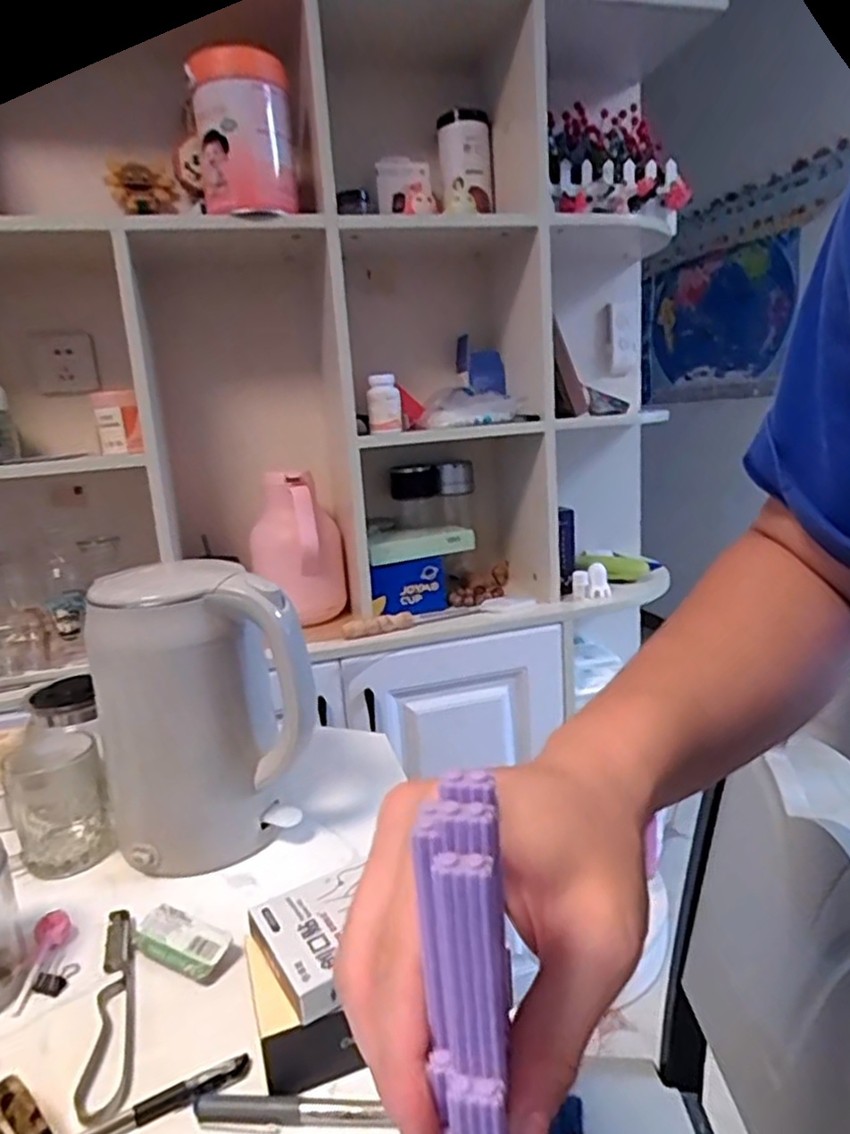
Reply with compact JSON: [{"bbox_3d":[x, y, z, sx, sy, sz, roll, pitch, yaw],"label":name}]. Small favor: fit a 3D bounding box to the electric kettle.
[{"bbox_3d":[-0.196,0.121,0.601,0.172,0.246,0.123,-9,13,-21],"label":"electric kettle"}]

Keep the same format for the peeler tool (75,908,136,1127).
[{"bbox_3d":[-0.204,0.284,0.449,0.027,0.010,0.170,-8,13,-17],"label":"peeler tool"}]

